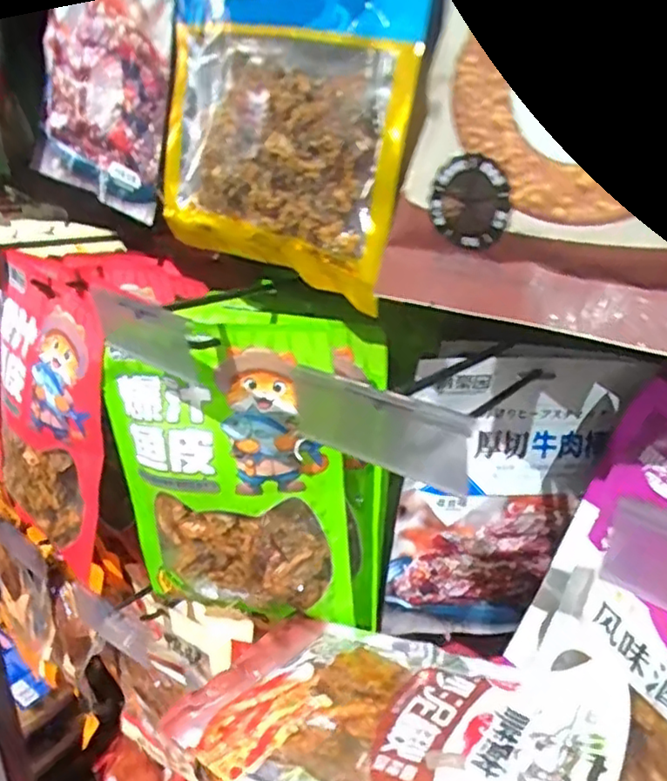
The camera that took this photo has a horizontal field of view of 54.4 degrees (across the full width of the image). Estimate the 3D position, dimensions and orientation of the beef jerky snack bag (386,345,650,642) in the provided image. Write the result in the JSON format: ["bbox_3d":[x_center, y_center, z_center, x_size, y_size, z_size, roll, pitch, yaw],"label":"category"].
[{"bbox_3d":[0.134,0.091,0.514,0.163,0.256,0.023,0,27,-7],"label":"beef jerky snack bag"}]

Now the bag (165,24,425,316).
[{"bbox_3d":[-0.040,-0.142,0.398,0.184,0.135,0.031,24,34,35],"label":"bag"}]

